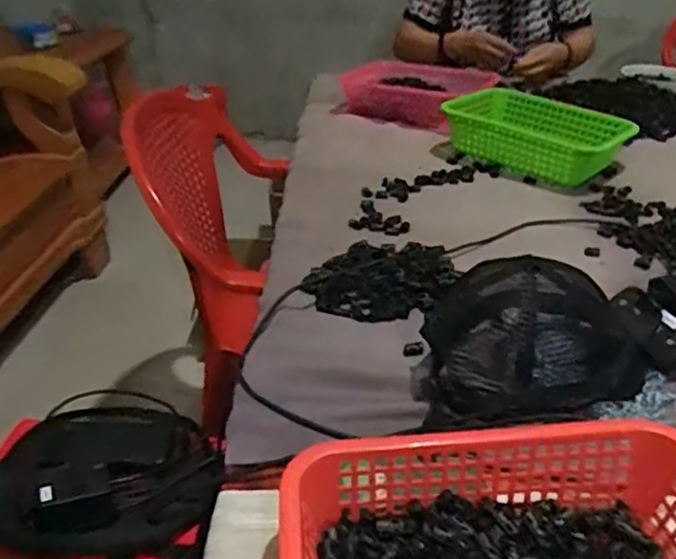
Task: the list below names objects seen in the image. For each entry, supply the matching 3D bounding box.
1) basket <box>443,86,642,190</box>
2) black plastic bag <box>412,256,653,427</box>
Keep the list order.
[{"bbox_3d":[0.361,-0.262,1.207,0.332,0.084,0.215,27,40,36],"label":"basket"},{"bbox_3d":[0.192,0.056,0.619,0.228,0.106,0.118,-6,32,-11],"label":"black plastic bag"}]

